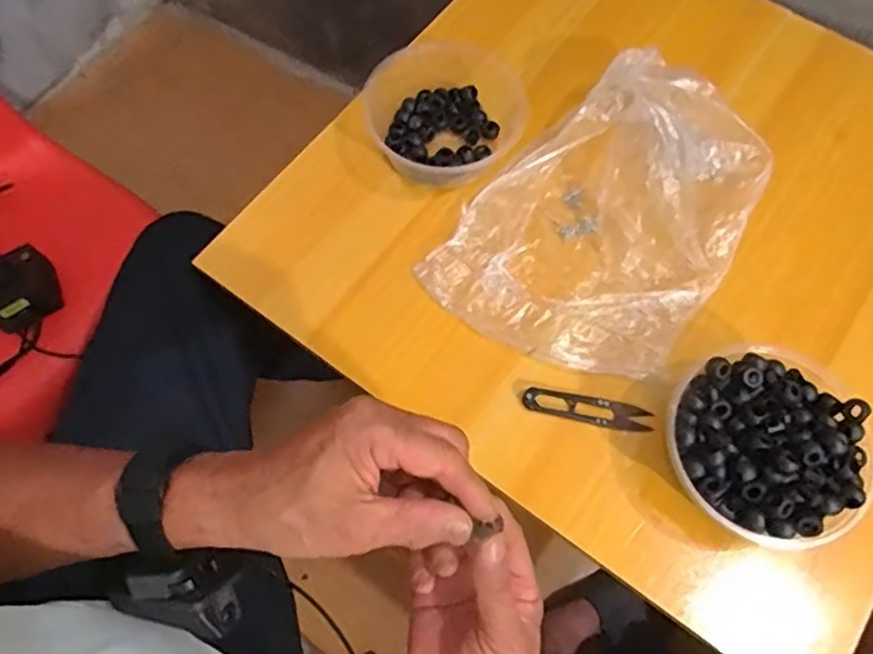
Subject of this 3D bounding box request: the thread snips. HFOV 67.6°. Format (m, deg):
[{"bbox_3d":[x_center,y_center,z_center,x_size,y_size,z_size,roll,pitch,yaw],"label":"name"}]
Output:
[{"bbox_3d":[0.122,0.067,0.529,0.103,0.005,0.022,13,68,5],"label":"thread snips"}]

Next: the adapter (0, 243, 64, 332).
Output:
[{"bbox_3d":[-0.481,-0.046,0.747,0.086,0.050,0.083,-41,74,-15],"label":"adapter"}]

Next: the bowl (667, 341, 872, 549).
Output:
[{"bbox_3d":[0.241,0.084,0.484,0.139,0.068,0.147,0,68,0],"label":"bowl"}]

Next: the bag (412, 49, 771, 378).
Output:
[{"bbox_3d":[0.153,-0.100,0.565,0.212,0.067,0.296,37,72,14],"label":"bag"}]

